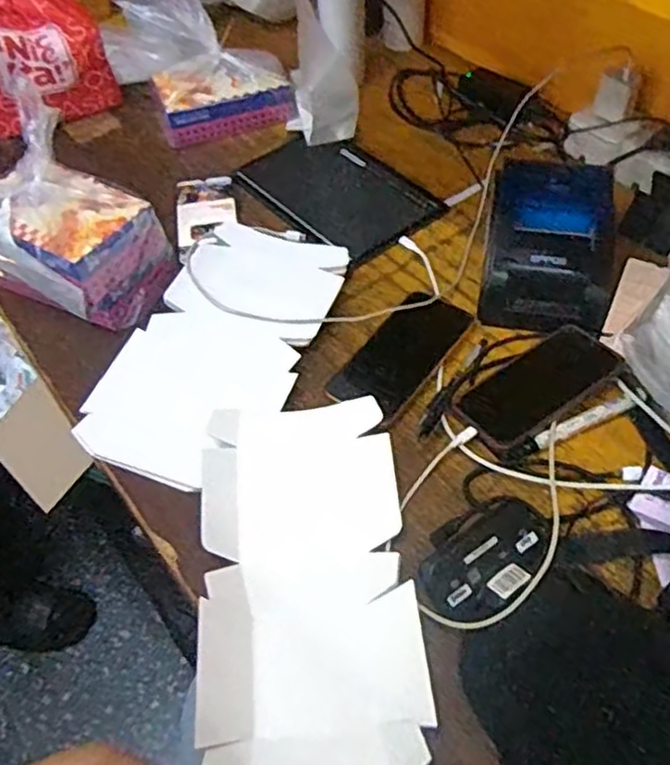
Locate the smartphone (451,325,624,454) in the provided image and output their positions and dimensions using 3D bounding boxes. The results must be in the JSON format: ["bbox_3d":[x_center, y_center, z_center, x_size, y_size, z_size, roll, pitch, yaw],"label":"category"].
[{"bbox_3d":[0.196,0.004,0.675,0.157,0.008,0.079,-36,56,-15],"label":"smartphone"}]

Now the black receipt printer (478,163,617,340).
[{"bbox_3d":[0.231,-0.144,0.756,0.134,0.102,0.146,9,53,9],"label":"black receipt printer"}]

